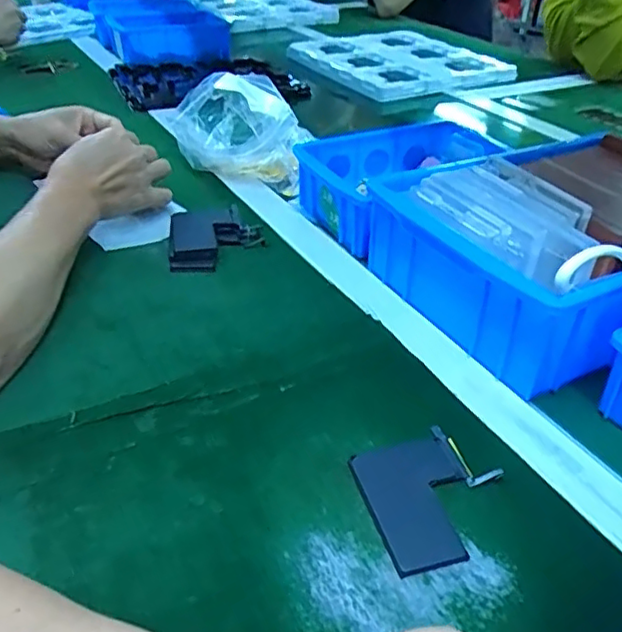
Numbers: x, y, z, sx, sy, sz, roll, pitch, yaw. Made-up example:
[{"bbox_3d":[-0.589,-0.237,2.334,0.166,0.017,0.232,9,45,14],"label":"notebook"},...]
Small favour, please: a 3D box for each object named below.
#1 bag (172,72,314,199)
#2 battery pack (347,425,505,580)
[{"bbox_3d":[-0.080,-0.203,0.673,0.154,0.086,0.127,-2,35,-7],"label":"bag"},{"bbox_3d":[0.067,0.098,0.344,0.072,0.006,0.080,-10,37,-15],"label":"battery pack"}]

